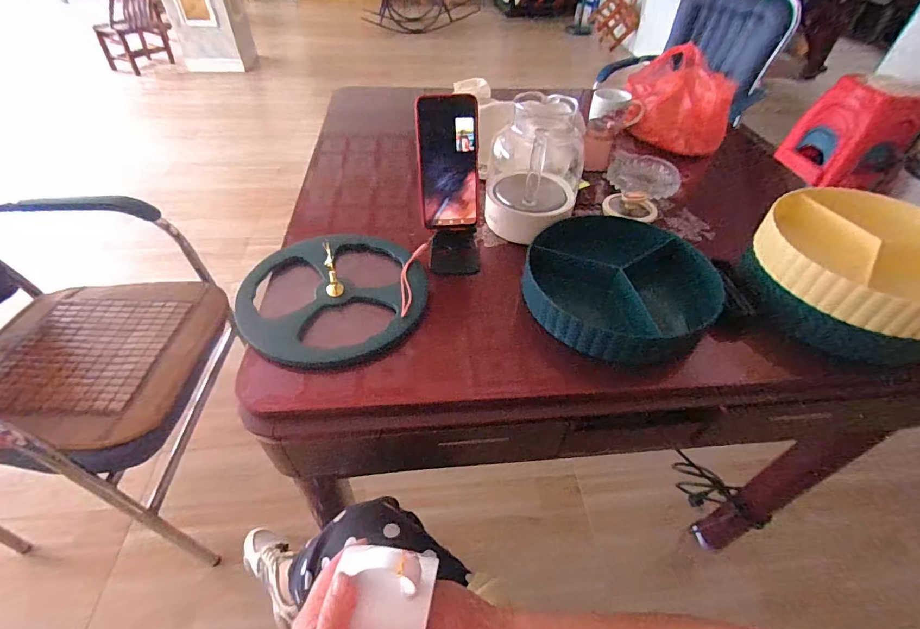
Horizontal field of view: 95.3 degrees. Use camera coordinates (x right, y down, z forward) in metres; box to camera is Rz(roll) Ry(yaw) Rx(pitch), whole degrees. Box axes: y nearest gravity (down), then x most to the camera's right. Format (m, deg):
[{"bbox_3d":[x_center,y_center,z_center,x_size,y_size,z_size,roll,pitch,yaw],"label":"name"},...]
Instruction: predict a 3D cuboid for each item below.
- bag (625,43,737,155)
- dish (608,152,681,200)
[{"bbox_3d":[0.481,-0.489,0.942,0.171,0.127,0.289,7,47,4],"label":"bag"},{"bbox_3d":[0.352,-0.266,0.808,0.132,0.033,0.128,1,47,-1],"label":"dish"}]

